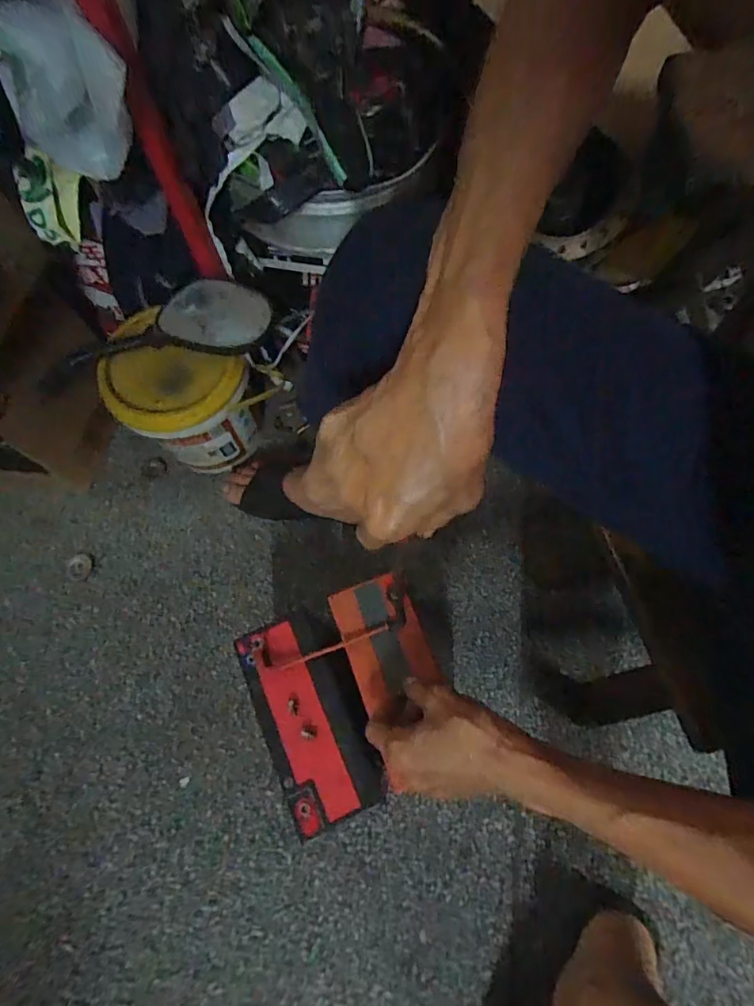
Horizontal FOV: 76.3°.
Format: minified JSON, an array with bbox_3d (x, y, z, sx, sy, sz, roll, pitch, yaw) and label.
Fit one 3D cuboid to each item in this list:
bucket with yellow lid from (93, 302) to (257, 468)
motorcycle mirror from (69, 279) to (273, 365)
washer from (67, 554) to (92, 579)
[{"bbox_3d":[-0.248,-0.121,0.634,0.144,0.202,0.138,-1,68,2],"label":"bucket with yellow lid"},{"bbox_3d":[-0.187,-0.213,0.560,0.126,0.031,0.081,1,88,0],"label":"motorcycle mirror"},{"bbox_3d":[-0.405,0.087,0.653,0.031,0.004,0.035,-29,69,-9],"label":"washer"}]

